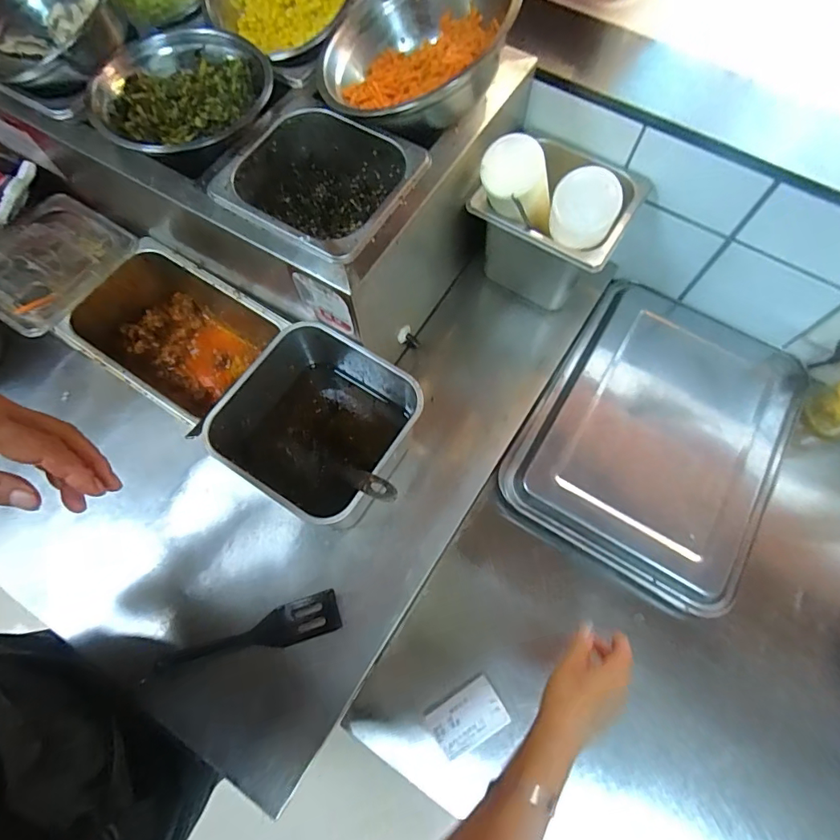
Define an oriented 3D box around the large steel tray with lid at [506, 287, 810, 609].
[{"bbox_3d":[0.315,0.003,0.637,0.289,0.039,0.397,32,71,11],"label":"large steel tray with lid"}]

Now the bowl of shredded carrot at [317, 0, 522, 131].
[{"bbox_3d":[0.003,-0.389,0.512,0.212,0.094,0.233,-8,57,22],"label":"bowl of shredded carrot"}]

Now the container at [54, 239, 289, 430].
[{"bbox_3d":[-0.295,-0.099,0.613,0.227,0.096,0.167,32,71,11],"label":"container"}]

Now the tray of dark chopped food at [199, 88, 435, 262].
[{"bbox_3d":[-0.099,-0.233,0.520,0.177,0.084,0.172,31,71,11],"label":"tray of dark chopped food"}]

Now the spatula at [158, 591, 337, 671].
[{"bbox_3d":[-0.184,0.235,0.528,0.199,0.042,0.042,-16,70,-7],"label":"spatula"}]

